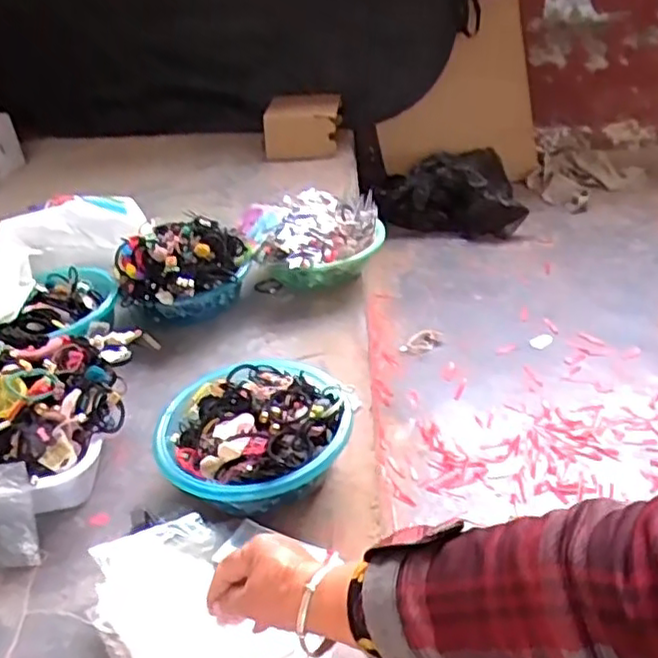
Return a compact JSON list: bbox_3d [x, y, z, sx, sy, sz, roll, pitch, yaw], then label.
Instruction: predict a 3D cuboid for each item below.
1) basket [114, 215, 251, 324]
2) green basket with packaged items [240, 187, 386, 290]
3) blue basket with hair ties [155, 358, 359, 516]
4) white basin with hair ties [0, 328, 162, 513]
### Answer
[{"bbox_3d":[-0.238,-0.094,1.092,0.171,0.134,0.170,7,36,19],"label":"basket"},{"bbox_3d":[-0.029,-0.146,1.189,0.248,0.133,0.190,-11,34,-7],"label":"green basket with packaged items"},{"bbox_3d":[-0.084,0.135,0.789,0.221,0.095,0.210,-3,34,6],"label":"blue basket with hair ties"},{"bbox_3d":[-0.370,0.104,0.817,0.239,0.120,0.259,-5,34,3],"label":"white basin with hair ties"}]

